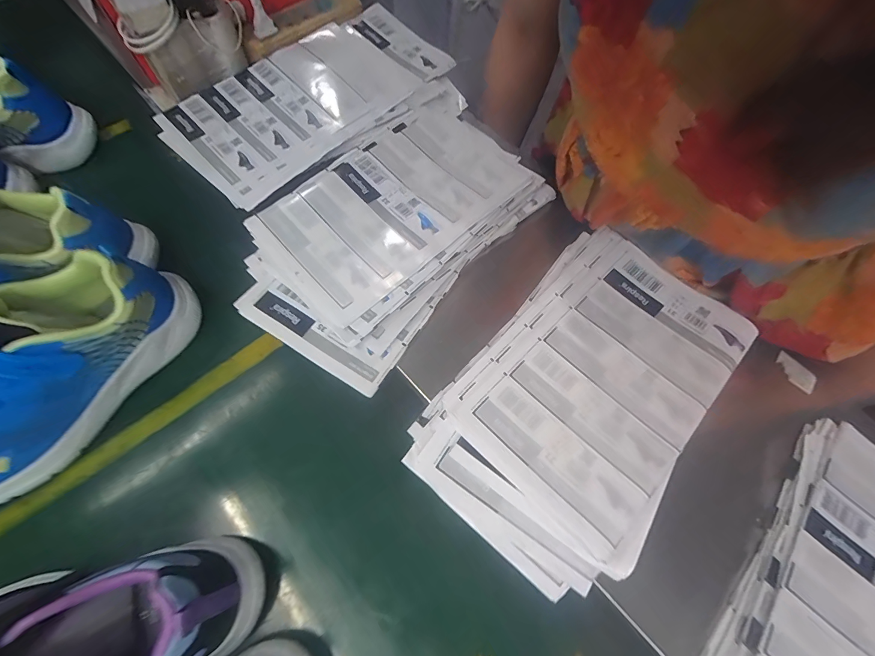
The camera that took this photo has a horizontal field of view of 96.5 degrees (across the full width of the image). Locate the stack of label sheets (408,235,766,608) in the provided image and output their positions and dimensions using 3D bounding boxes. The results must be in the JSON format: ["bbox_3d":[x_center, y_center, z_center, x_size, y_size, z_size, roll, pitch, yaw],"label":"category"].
[{"bbox_3d":[0.119,0.043,0.307,0.164,0.024,0.272,39,73,13],"label":"stack of label sheets"}]

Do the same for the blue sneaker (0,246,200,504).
[{"bbox_3d":[-0.299,0.030,0.295,0.087,0.099,0.221,29,70,10],"label":"blue sneaker"}]

